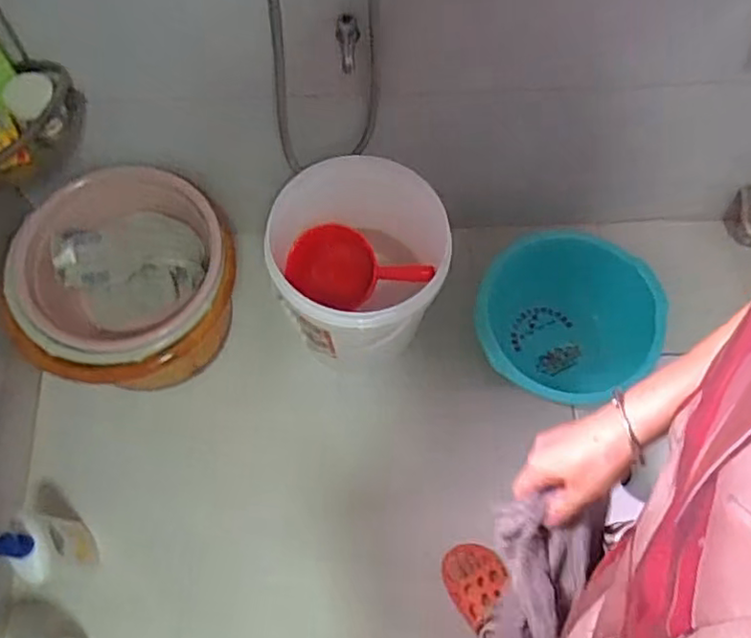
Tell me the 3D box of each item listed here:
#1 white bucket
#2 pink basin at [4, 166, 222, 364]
[{"bbox_3d":[-0.013,-0.079,1.171,0.306,0.344,0.289,1,67,-2],"label":"white bucket"},{"bbox_3d":[-0.447,-0.090,1.119,0.340,0.102,0.345,1,67,-2],"label":"pink basin"}]

